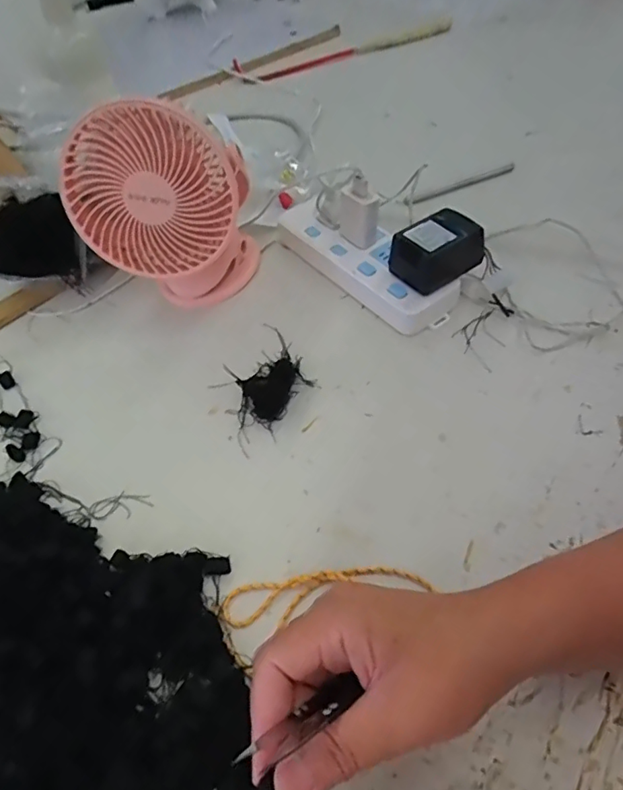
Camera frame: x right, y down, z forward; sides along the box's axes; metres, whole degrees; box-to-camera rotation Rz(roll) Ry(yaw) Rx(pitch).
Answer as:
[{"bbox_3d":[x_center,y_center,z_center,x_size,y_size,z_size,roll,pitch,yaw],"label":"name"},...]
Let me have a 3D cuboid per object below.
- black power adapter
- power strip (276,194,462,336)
[{"bbox_3d":[0.110,-0.131,0.466,0.075,0.037,0.054,-30,55,-16],"label":"black power adapter"},{"bbox_3d":[0.039,-0.143,0.529,0.075,0.033,0.234,-37,57,-21],"label":"power strip"}]

